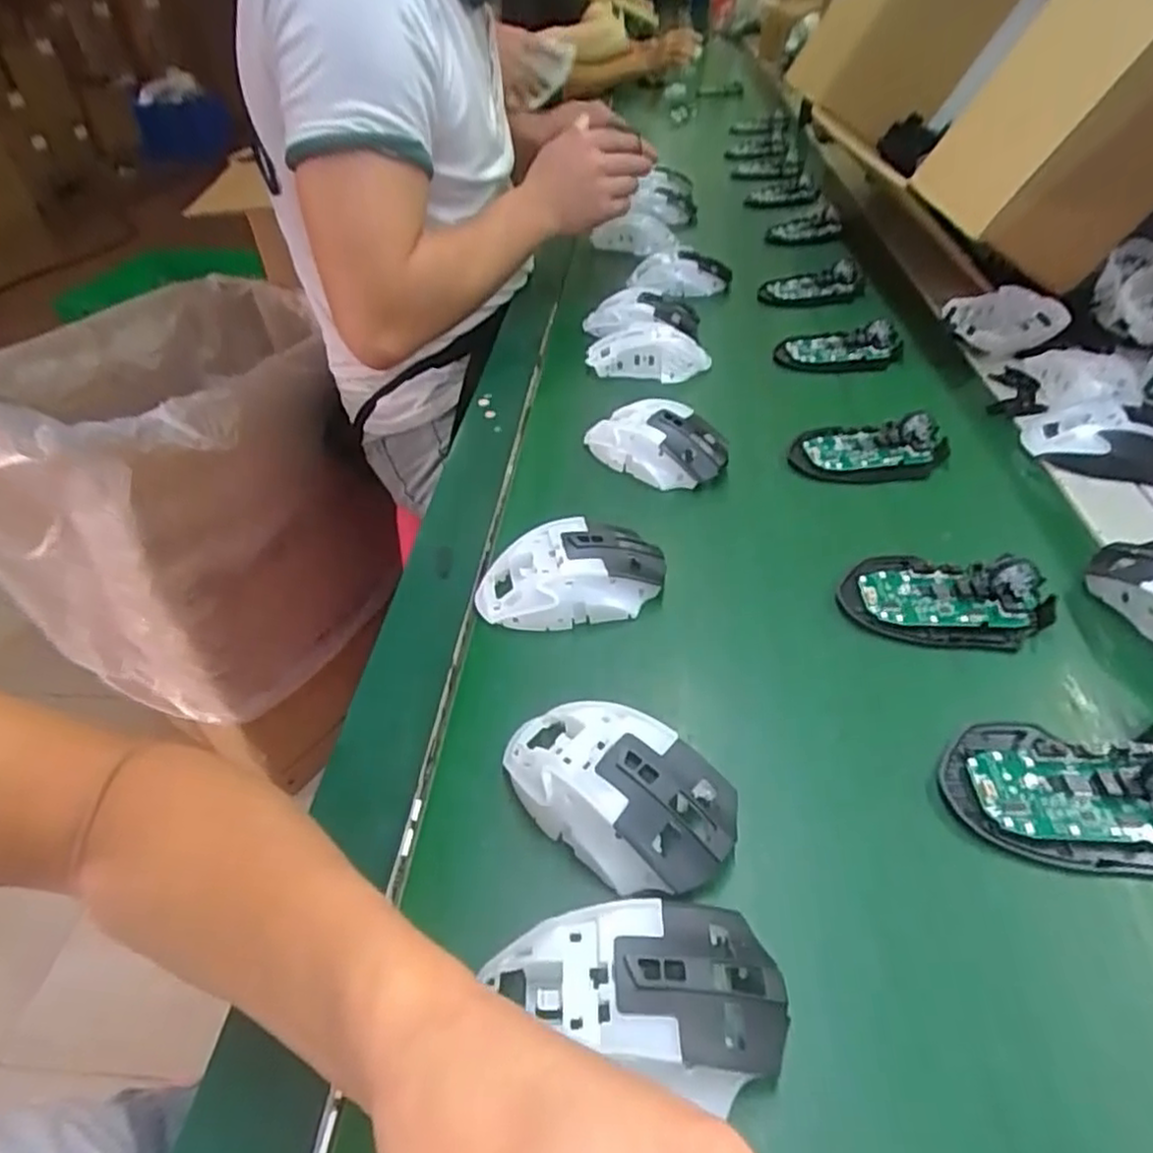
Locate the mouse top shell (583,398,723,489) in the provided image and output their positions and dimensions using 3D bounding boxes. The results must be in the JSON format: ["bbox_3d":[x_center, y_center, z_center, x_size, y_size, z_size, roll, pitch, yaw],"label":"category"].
[{"bbox_3d":[0.061,-0.102,0.556,0.112,0.046,0.057,23,48,29],"label":"mouse top shell"}]

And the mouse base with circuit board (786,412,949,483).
[{"bbox_3d":[0.224,-0.097,0.539,0.113,0.024,0.057,0,42,5],"label":"mouse base with circuit board"}]

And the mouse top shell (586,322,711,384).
[{"bbox_3d":[0.069,-0.216,0.674,0.109,0.033,0.060,7,42,14],"label":"mouse top shell"}]

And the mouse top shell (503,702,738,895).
[{"bbox_3d":[0.015,0.097,0.327,0.116,0.037,0.066,21,48,26],"label":"mouse top shell"}]

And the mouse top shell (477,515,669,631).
[{"bbox_3d":[-0.004,-0.001,0.437,0.113,0.035,0.058,-9,42,-5],"label":"mouse top shell"}]

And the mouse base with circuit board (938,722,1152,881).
[{"bbox_3d":[0.230,0.095,0.324,0.111,0.025,0.072,3,43,8],"label":"mouse base with circuit board"}]

